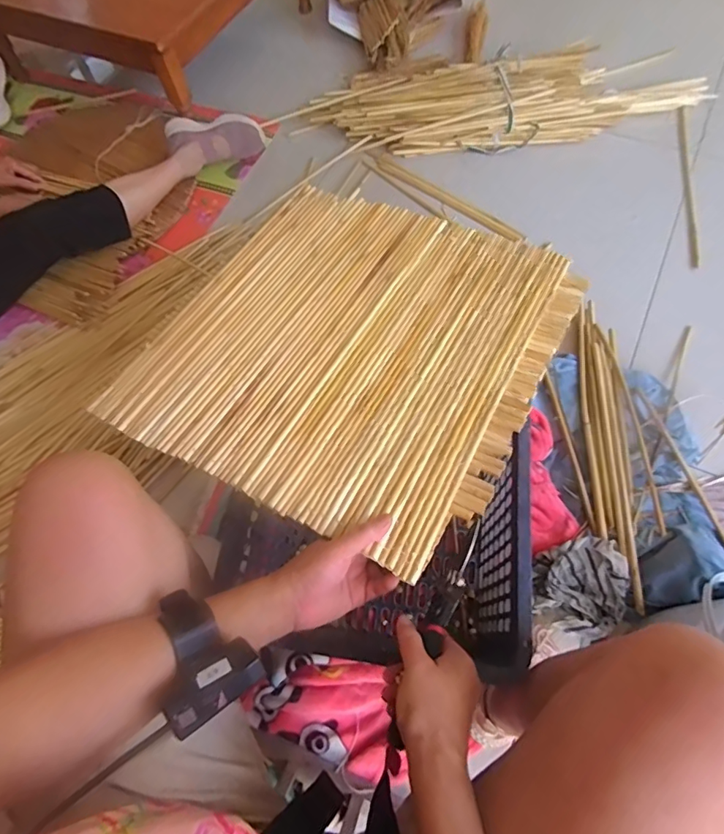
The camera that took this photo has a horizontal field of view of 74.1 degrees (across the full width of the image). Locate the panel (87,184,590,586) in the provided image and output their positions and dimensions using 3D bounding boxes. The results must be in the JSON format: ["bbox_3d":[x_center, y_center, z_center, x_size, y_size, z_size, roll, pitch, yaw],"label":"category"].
[{"bbox_3d":[-0.009,-0.104,0.603,0.453,0.016,0.477,25,63,17],"label":"panel"}]

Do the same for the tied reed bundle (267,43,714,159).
[{"bbox_3d":[0.322,-0.816,1.204,1.061,0.091,0.308,-1,66,2],"label":"tied reed bundle"}]

